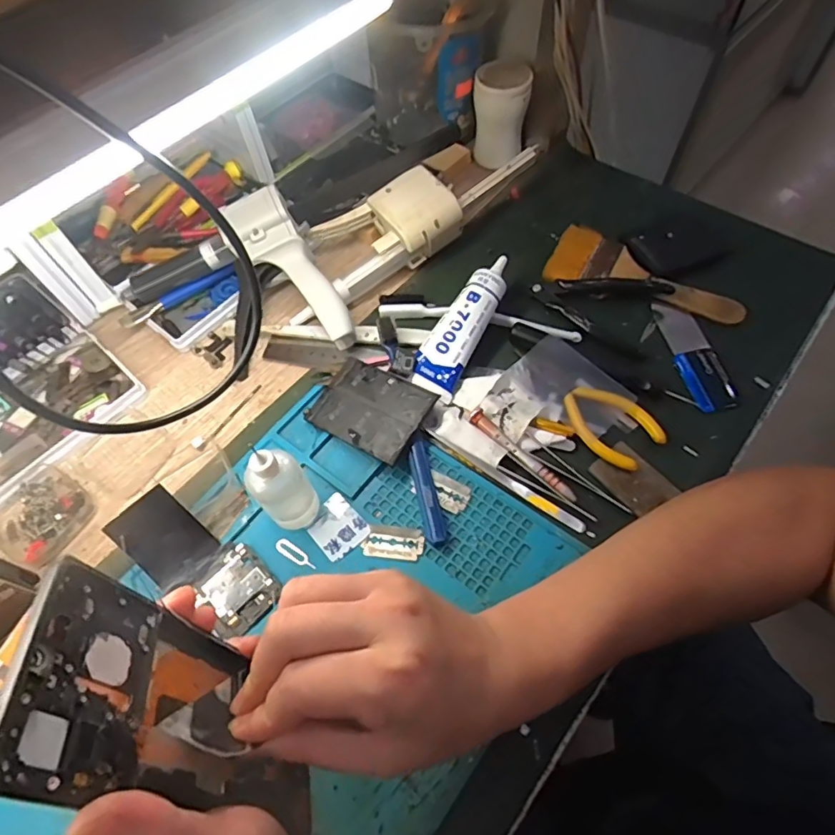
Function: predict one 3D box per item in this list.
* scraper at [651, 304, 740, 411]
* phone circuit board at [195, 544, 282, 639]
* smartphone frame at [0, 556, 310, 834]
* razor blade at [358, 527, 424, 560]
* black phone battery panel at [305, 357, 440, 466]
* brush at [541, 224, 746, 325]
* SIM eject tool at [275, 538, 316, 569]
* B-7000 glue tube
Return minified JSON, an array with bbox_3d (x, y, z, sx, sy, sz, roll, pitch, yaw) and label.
[{"bbox_3d":[0.223,-0.054,0.427,0.037,0.010,0.108,-12,60,-3],"label":"scraper"},{"bbox_3d":[-0.119,0.115,0.348,0.048,0.004,0.046,38,69,22],"label":"phone circuit board"},{"bbox_3d":[-0.092,0.123,0.220,0.011,0.160,0.074,-26,42,7],"label":"smartphone frame"},{"bbox_3d":[-0.016,0.085,0.358,0.041,0.004,0.022,4,60,6],"label":"razor blade"},{"bbox_3d":[-0.036,-0.009,0.401,0.087,0.004,0.063,24,69,25],"label":"black phone battery panel"},{"bbox_3d":[0.197,-0.122,0.457,0.164,0.015,0.060,23,64,16],"label":"brush"},{"bbox_3d":[-0.083,0.094,0.359,0.033,0.004,0.010,30,60,17],"label":"SIM eject tool"},{"bbox_3d":[0.038,-0.077,0.426,0.037,0.035,0.131,23,64,16],"label":"B-7000 glue tube"}]

